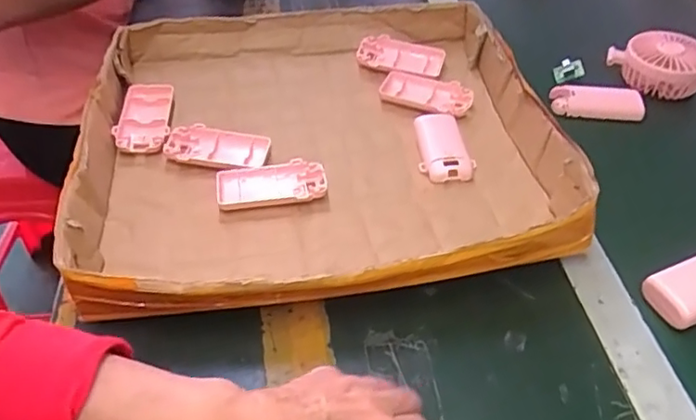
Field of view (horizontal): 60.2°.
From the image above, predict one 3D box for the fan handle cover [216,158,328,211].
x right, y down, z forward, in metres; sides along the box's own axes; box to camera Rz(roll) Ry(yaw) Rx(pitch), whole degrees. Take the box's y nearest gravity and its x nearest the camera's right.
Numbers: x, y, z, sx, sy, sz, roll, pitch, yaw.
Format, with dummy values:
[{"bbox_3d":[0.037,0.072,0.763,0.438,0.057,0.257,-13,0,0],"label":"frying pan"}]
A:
[{"bbox_3d":[-0.067,-0.022,0.532,0.094,0.015,0.045,-11,46,-10],"label":"fan handle cover"}]

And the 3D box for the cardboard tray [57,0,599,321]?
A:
[{"bbox_3d":[-0.023,-0.070,0.569,0.408,0.083,0.377,-5,45,-4],"label":"cardboard tray"}]

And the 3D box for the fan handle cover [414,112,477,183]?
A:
[{"bbox_3d":[0.092,-0.061,0.575,0.047,0.029,0.081,-4,45,-4],"label":"fan handle cover"}]

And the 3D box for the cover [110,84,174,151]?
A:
[{"bbox_3d":[-0.201,-0.092,0.591,0.049,0.012,0.086,2,61,-13],"label":"cover"}]

